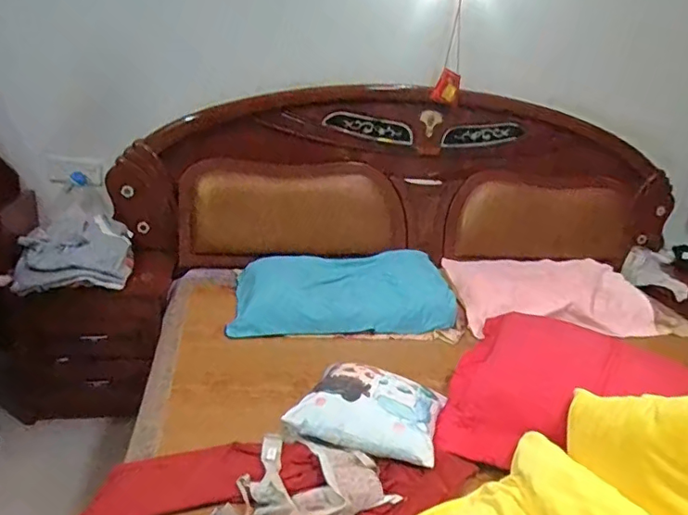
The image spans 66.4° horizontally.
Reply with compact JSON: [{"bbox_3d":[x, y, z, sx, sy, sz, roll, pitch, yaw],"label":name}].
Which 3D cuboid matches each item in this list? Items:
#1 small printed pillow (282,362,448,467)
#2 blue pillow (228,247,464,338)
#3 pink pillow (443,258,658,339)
[{"bbox_3d":[0.059,0.325,1.139,0.295,0.091,0.253,9,20,15],"label":"small printed pillow"},{"bbox_3d":[-0.011,0.110,1.730,0.703,0.135,0.374,0,20,-12],"label":"blue pillow"},{"bbox_3d":[0.708,0.125,1.832,0.646,0.124,0.440,3,19,-2],"label":"pink pillow"}]

